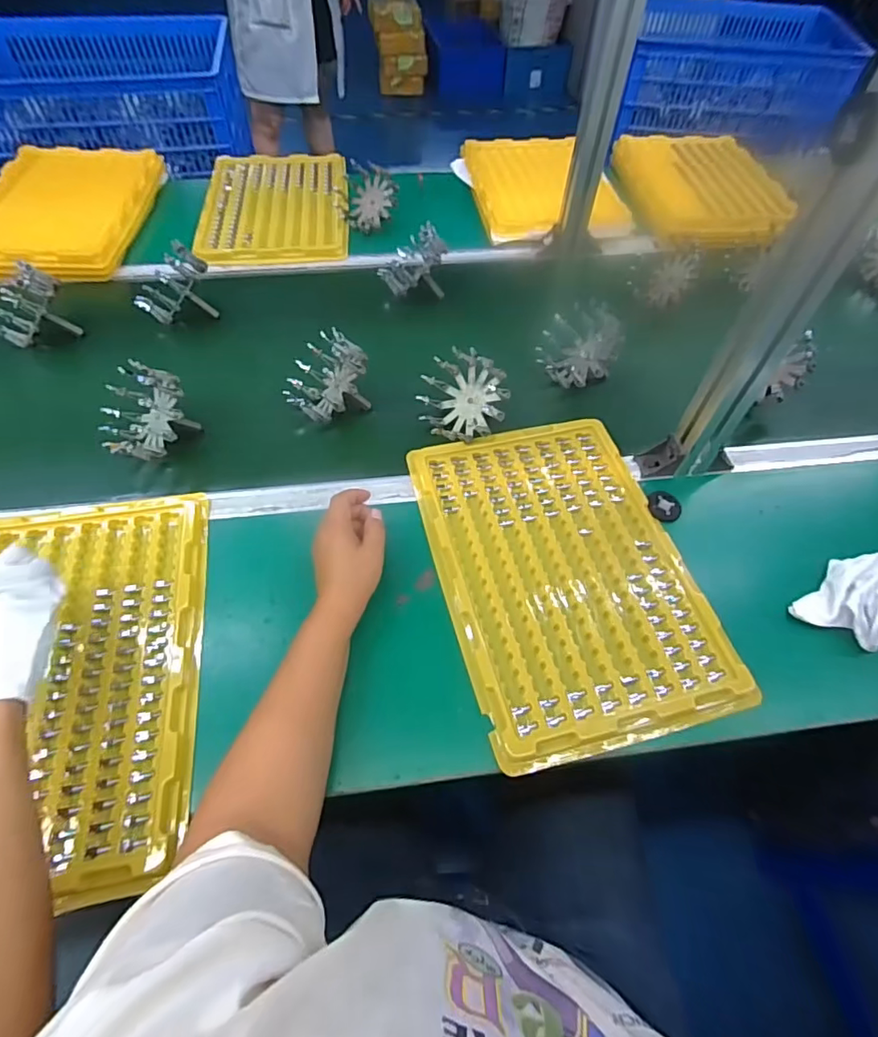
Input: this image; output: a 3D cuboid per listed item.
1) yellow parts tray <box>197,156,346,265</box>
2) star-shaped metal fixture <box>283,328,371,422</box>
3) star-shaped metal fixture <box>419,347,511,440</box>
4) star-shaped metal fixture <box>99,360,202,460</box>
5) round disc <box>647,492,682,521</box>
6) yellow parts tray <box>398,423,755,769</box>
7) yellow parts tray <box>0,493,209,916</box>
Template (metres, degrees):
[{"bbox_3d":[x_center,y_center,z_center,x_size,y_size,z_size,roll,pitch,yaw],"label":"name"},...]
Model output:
[{"bbox_3d":[-0.305,-0.592,0.997,0.260,0.019,0.396,-4,56,-5],"label":"yellow parts tray"},{"bbox_3d":[-0.148,-0.174,0.682,0.110,0.097,0.090,24,57,14],"label":"star-shaped metal fixture"},{"bbox_3d":[0.030,-0.157,0.667,0.102,0.080,0.091,3,55,0],"label":"star-shaped metal fixture"},{"bbox_3d":[-0.344,-0.128,0.624,0.092,0.084,0.095,-6,55,-6],"label":"star-shaped metal fixture"},{"bbox_3d":[0.269,-0.017,0.636,0.036,0.014,0.038,11,55,5],"label":"round disc"},{"bbox_3d":[0.131,0.047,0.577,0.252,0.013,0.373,-11,56,-10],"label":"yellow parts tray"},{"bbox_3d":[-0.356,0.143,0.493,0.253,0.024,0.369,-7,55,-7],"label":"yellow parts tray"}]

